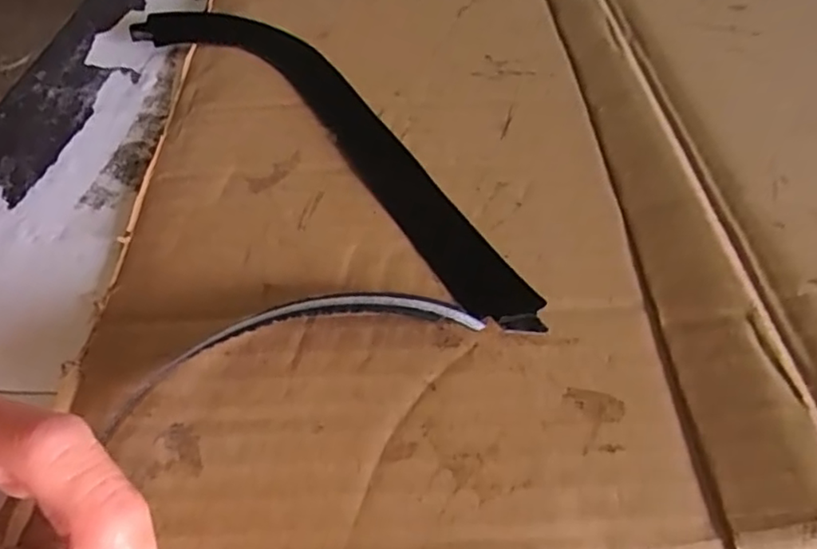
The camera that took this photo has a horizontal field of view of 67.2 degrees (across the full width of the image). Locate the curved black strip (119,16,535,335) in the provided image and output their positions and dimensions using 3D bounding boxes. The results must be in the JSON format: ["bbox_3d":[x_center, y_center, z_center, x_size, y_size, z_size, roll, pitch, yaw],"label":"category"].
[{"bbox_3d":[-0.029,-0.057,0.224,0.045,0.007,0.224,-33,57,-27],"label":"curved black strip"}]

